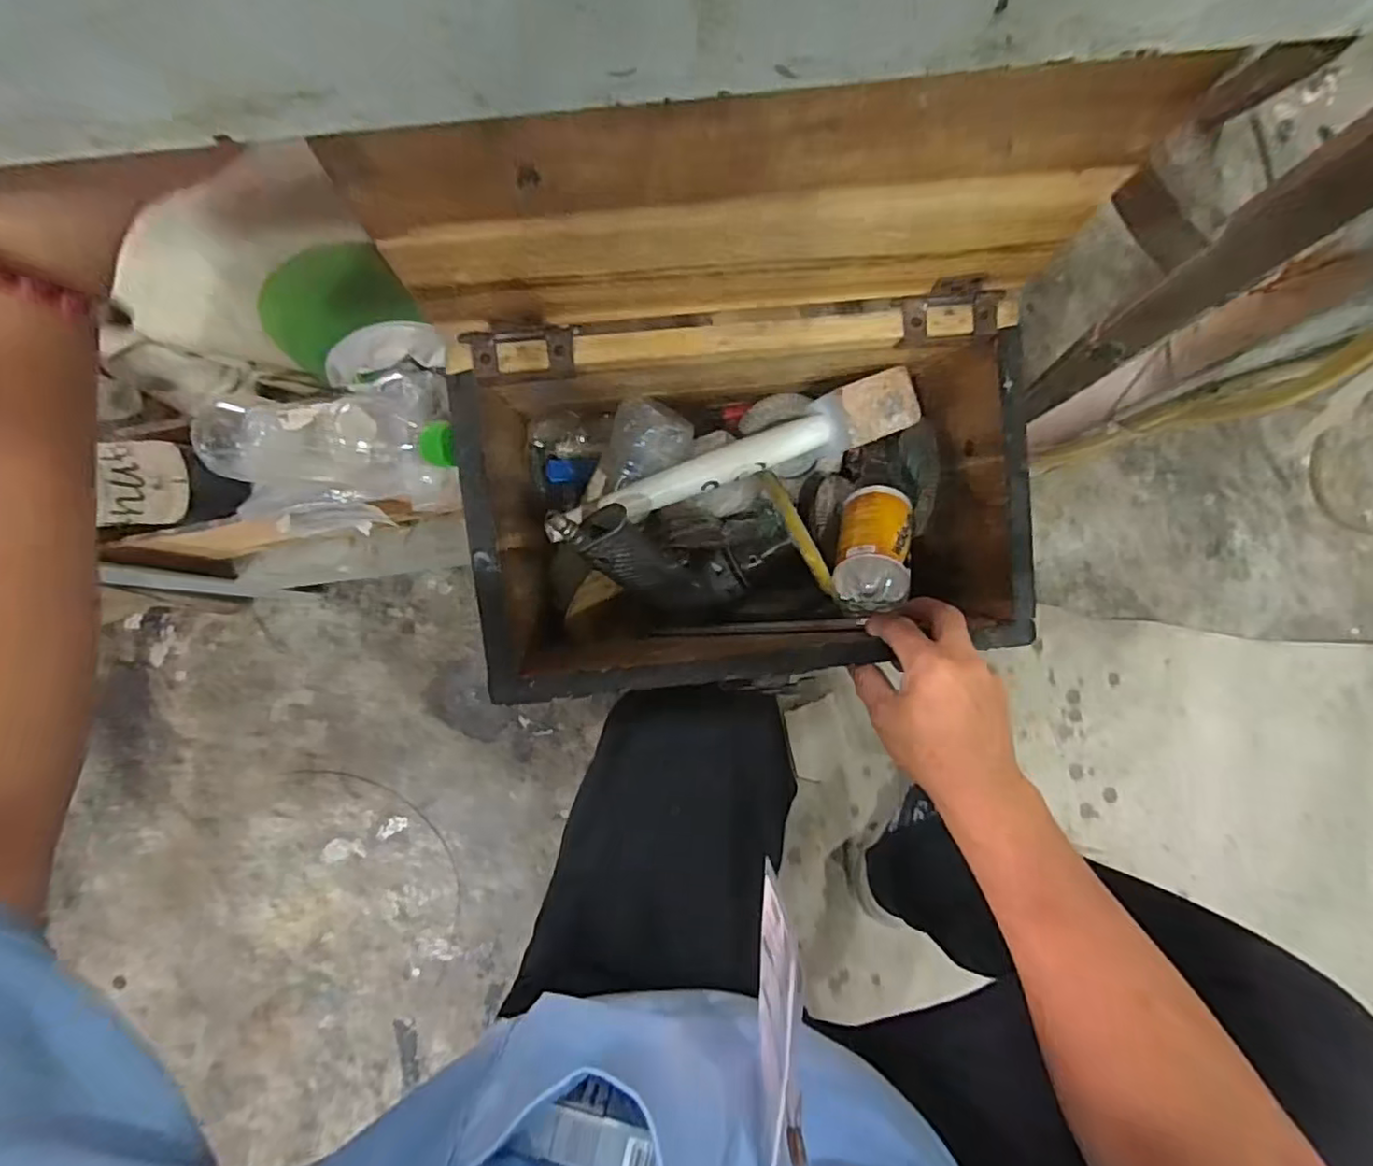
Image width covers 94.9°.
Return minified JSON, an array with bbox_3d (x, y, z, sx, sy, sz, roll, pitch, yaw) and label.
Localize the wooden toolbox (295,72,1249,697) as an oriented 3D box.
[{"bbox_3d":[0.044,-0.063,0.412,0.369,0.326,0.241,-6,85,-2],"label":"wooden toolbox"}]

